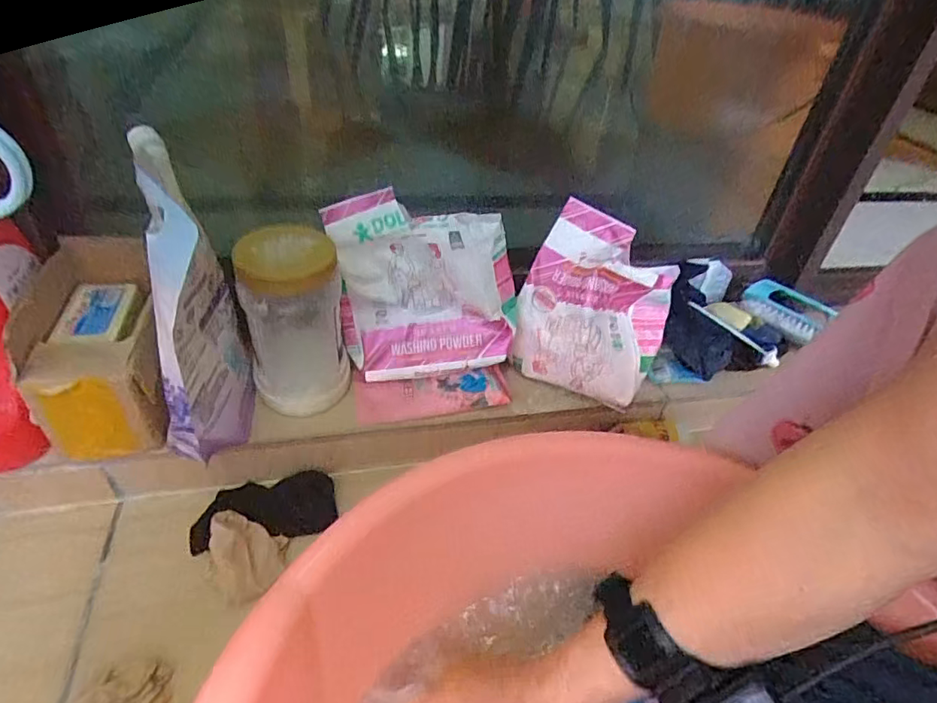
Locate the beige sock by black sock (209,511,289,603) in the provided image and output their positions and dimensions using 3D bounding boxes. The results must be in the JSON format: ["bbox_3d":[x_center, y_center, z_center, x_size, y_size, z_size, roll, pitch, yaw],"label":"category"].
[{"bbox_3d":[-0.204,0.189,0.508,0.059,0.062,0.073,1,40,-8],"label":"beige sock by black sock"}]

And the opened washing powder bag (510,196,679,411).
[{"bbox_3d":[0.146,-0.051,0.628,0.162,0.163,0.121,19,41,13],"label":"opened washing powder bag"}]

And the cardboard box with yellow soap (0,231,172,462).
[{"bbox_3d":[-0.362,-0.002,0.530,0.090,0.138,0.159,-11,43,-21],"label":"cardboard box with yellow soap"}]

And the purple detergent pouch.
[{"bbox_3d":[-0.248,-0.034,0.496,0.073,0.243,0.155,-11,43,-21],"label":"purple detergent pouch"}]

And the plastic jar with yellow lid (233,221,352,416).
[{"bbox_3d":[-0.176,-0.032,0.566,0.097,0.166,0.096,-7,42,-16],"label":"plastic jar with yellow lid"}]

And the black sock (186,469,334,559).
[{"bbox_3d":[-0.208,0.153,0.559,0.137,0.050,0.077,-5,41,-15],"label":"black sock"}]

